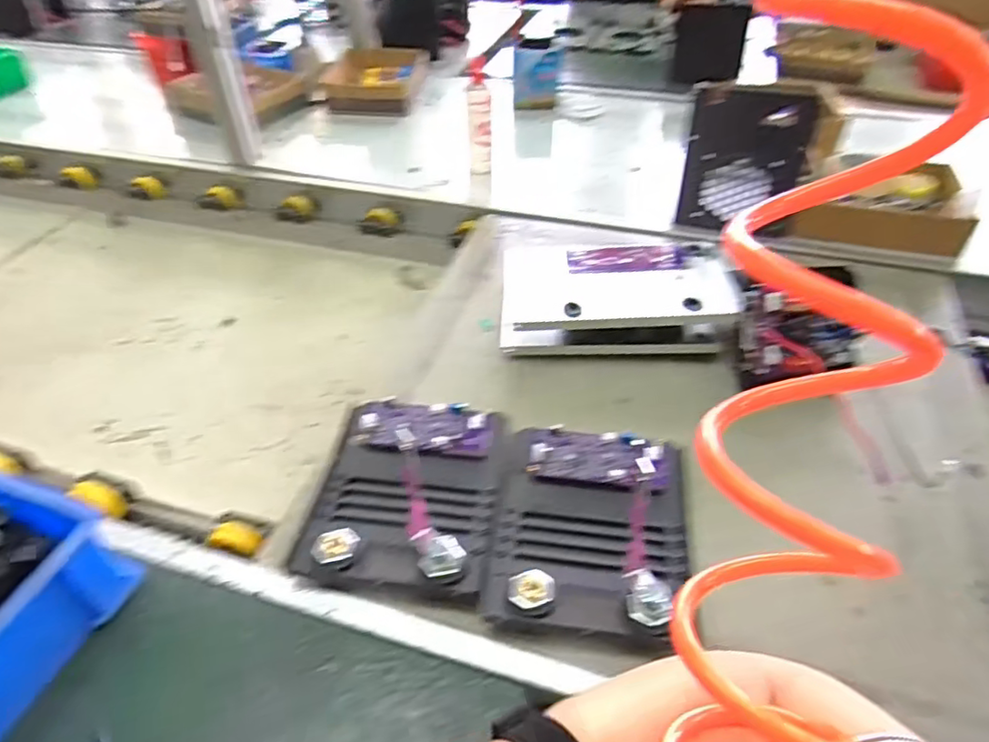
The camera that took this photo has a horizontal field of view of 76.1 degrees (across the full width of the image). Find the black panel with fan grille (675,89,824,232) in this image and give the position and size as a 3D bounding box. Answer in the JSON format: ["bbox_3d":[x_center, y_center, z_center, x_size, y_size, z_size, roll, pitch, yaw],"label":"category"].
[{"bbox_3d":[0.335,-0.280,0.838,0.150,0.175,0.031,2,31,2],"label":"black panel with fan grille"}]

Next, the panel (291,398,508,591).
[{"bbox_3d":[-0.072,0.094,0.530,0.145,0.029,0.172,5,43,7],"label":"panel"}]

